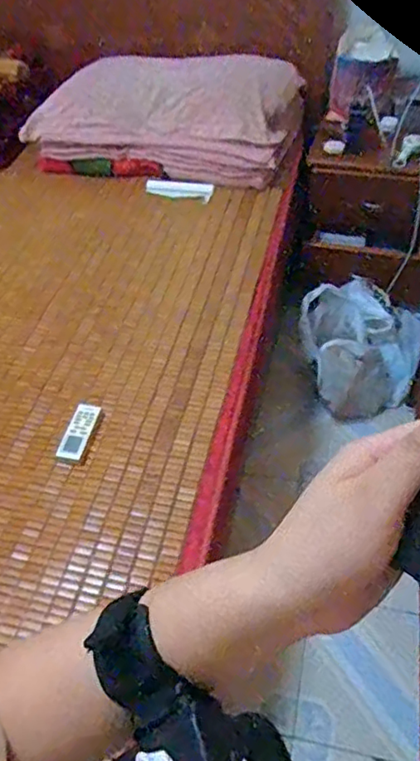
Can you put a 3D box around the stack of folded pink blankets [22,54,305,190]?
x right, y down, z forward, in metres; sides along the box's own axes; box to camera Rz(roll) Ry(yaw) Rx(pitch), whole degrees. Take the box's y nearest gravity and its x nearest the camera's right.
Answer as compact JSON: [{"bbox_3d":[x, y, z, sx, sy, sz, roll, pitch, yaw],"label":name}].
[{"bbox_3d":[-0.133,-0.799,1.734,0.767,0.270,0.432,15,51,17],"label":"stack of folded pink blankets"}]

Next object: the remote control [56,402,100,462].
[{"bbox_3d":[-0.239,0.093,1.068,0.043,0.021,0.126,6,49,9],"label":"remote control"}]

